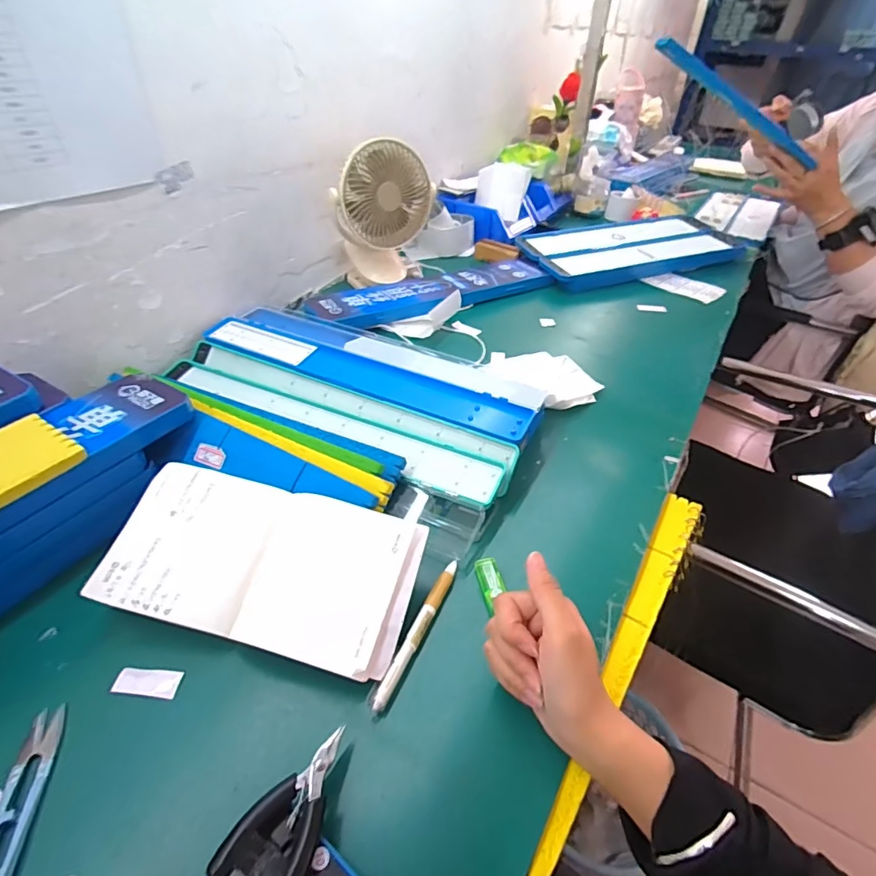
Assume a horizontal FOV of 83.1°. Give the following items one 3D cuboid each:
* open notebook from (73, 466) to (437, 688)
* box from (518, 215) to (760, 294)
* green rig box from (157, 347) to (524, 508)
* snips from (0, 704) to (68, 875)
[{"bbox_3d":[-0.140,0.097,0.399,0.238,0.016,0.125,14,60,7],"label":"open notebook"},{"bbox_3d":[0.407,-0.385,0.997,0.506,0.030,0.194,-15,44,-19],"label":"box"},{"bbox_3d":[-0.124,-0.031,0.556,0.429,0.036,0.087,20,44,19],"label":"green rig box"},{"bbox_3d":[-0.254,0.216,0.298,0.023,0.010,0.099,-5,41,-9],"label":"snips"}]

